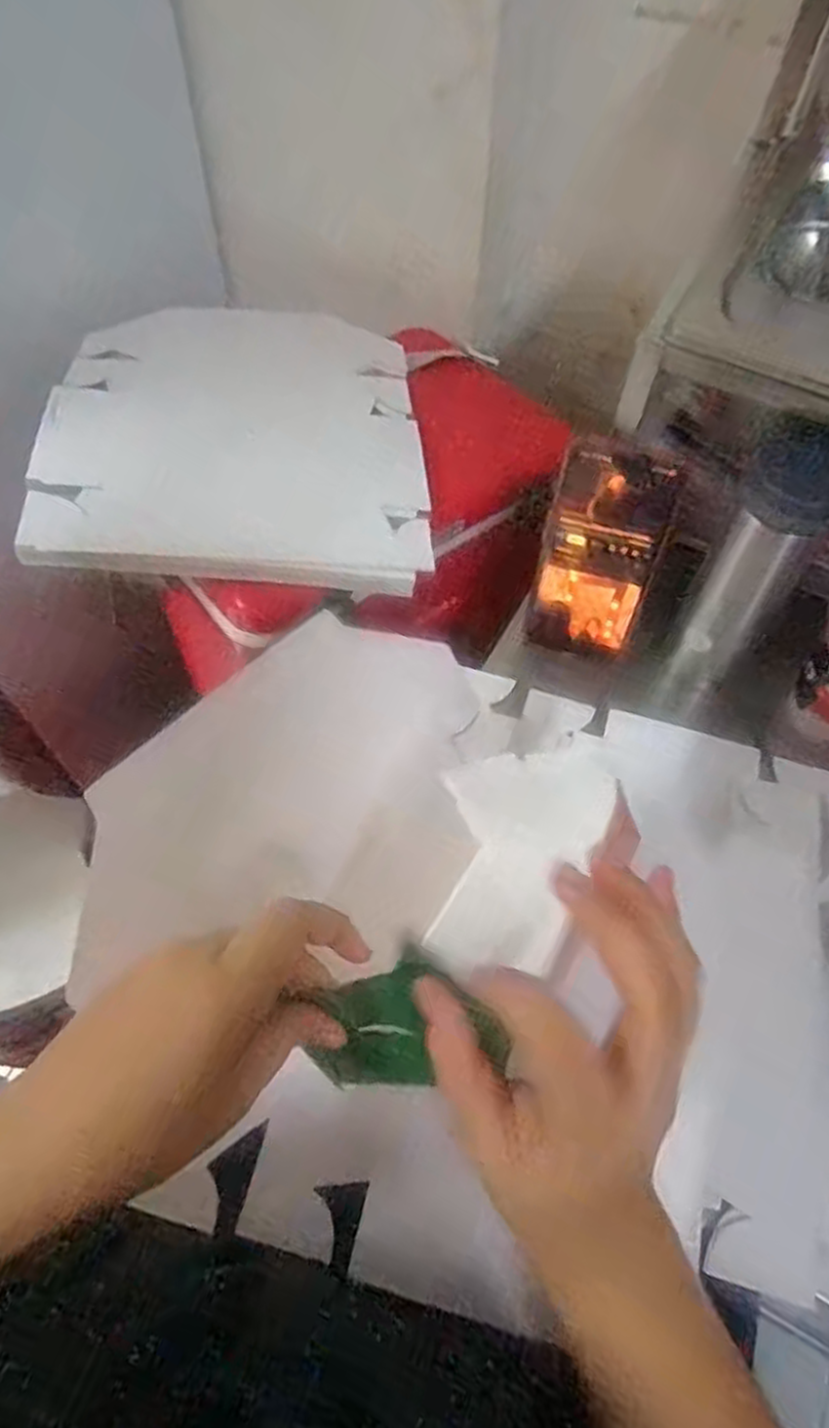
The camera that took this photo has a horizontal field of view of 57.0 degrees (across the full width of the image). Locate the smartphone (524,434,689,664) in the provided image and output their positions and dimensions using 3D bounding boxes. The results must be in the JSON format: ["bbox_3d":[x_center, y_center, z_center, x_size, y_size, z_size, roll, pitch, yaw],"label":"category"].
[{"bbox_3d":[0.126,-0.104,0.529,0.074,0.168,0.010,14,44,6],"label":"smartphone"}]

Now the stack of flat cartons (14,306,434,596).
[{"bbox_3d":[-0.141,-0.229,0.629,0.291,0.016,0.317,3,58,-12],"label":"stack of flat cartons"}]

